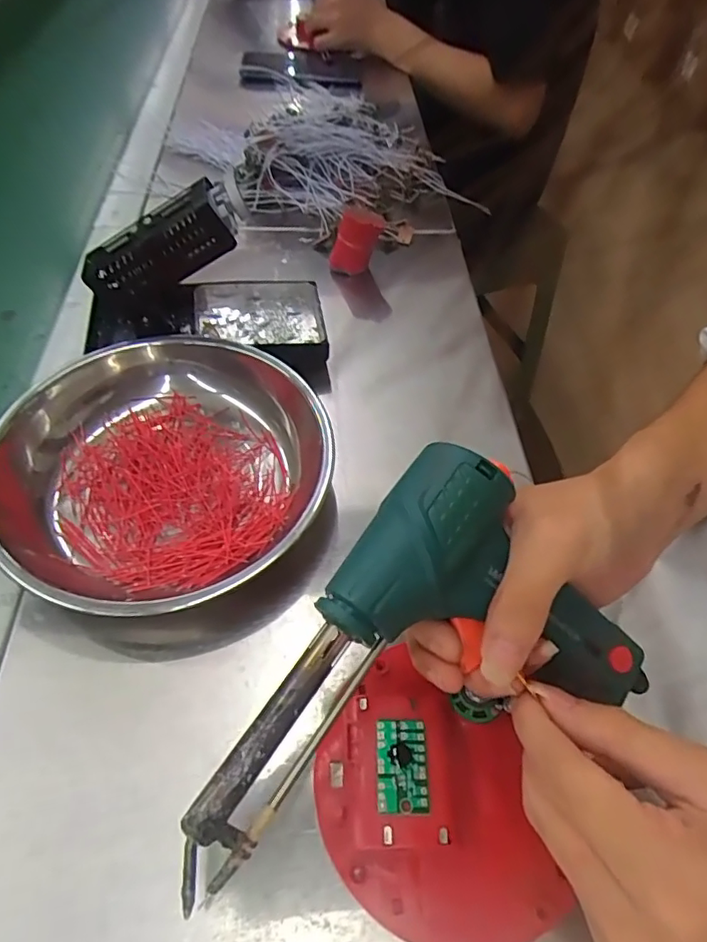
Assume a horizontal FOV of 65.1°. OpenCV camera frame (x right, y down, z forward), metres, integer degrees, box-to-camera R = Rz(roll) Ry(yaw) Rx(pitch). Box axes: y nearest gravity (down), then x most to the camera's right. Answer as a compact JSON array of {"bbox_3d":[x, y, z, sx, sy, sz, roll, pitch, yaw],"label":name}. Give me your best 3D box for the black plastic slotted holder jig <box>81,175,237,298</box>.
[{"bbox_3d":[-0.123,-0.141,0.351,0.095,0.038,0.028,-21,53,17],"label":"black plastic slotted holder jig"}]

